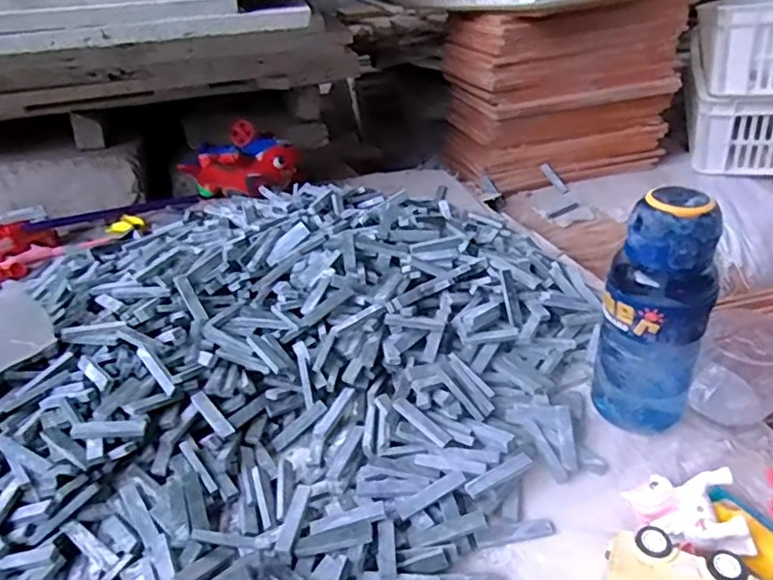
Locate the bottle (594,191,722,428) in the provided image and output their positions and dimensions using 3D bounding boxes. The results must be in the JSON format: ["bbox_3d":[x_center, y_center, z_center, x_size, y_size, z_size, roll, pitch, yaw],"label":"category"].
[{"bbox_3d":[0.246,0.028,0.557,0.092,0.239,0.070,18,40,27],"label":"bottle"}]

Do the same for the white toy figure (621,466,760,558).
[{"bbox_3d":[0.246,0.185,0.492,0.082,0.029,0.064,-31,33,29],"label":"white toy figure"}]

